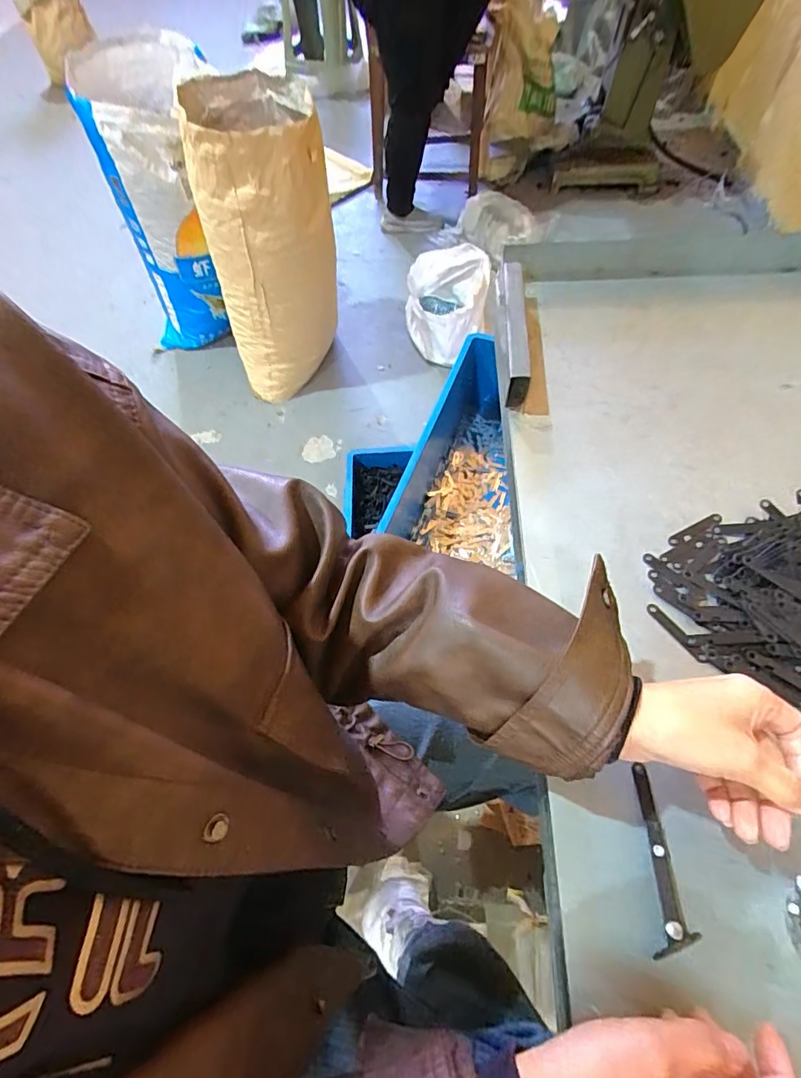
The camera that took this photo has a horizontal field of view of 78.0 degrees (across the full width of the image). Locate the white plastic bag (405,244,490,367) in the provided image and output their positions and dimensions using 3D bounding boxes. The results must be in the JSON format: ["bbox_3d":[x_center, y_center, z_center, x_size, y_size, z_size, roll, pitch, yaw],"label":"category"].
[{"bbox_3d":[0.156,-0.796,1.672,0.281,0.206,0.389,2,61,4],"label":"white plastic bag"}]

